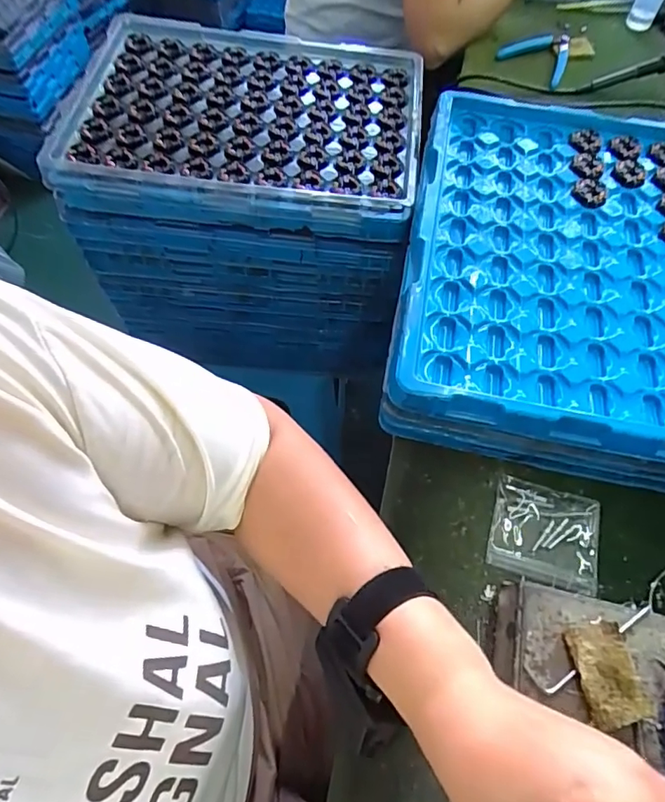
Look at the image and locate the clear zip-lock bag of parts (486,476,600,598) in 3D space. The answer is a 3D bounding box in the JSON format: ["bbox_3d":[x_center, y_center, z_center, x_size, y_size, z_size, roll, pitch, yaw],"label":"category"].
[{"bbox_3d":[0.161,0.099,0.388,0.079,0.004,0.072,16,64,9],"label":"clear zip-lock bag of parts"}]

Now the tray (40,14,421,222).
[{"bbox_3d":[-0.095,-0.320,0.564,0.371,0.025,0.278,5,63,3],"label":"tray"}]

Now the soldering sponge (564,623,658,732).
[{"bbox_3d":[0.158,0.157,0.296,0.033,0.013,0.051,-12,63,-6],"label":"soldering sponge"}]

